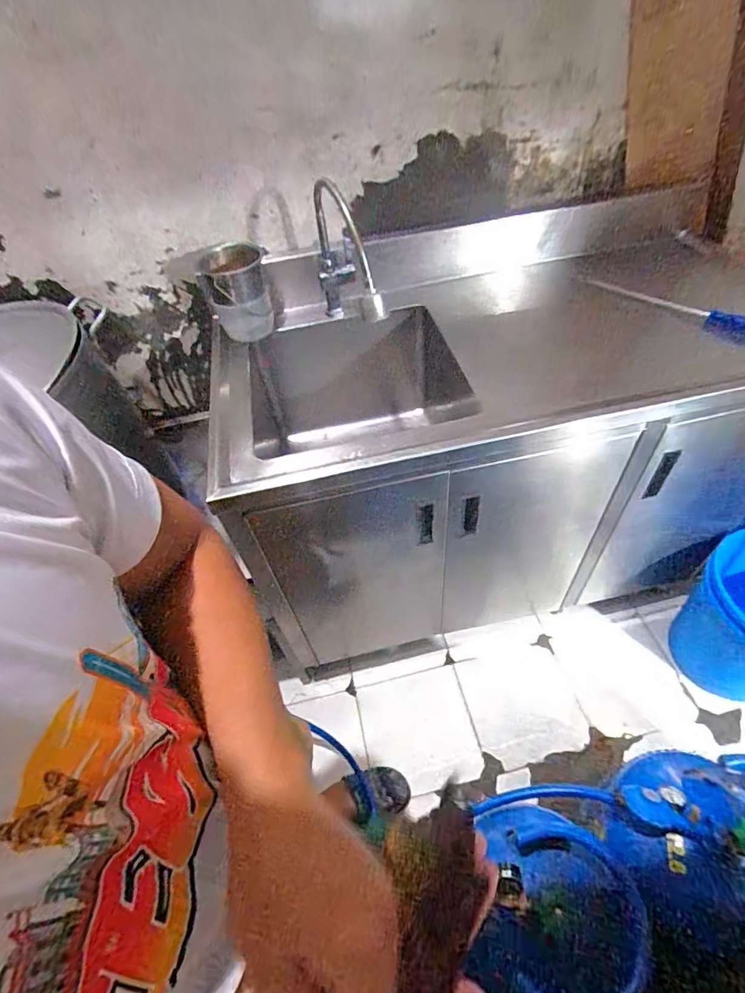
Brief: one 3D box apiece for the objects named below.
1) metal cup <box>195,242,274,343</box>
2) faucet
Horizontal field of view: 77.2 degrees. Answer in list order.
[{"bbox_3d":[-0.290,-0.446,1.018,0.125,0.173,0.136,-3,50,4],"label":"metal cup"},{"bbox_3d":[-0.056,-0.442,0.919,0.074,0.258,0.335,-14,50,-5],"label":"faucet"}]

